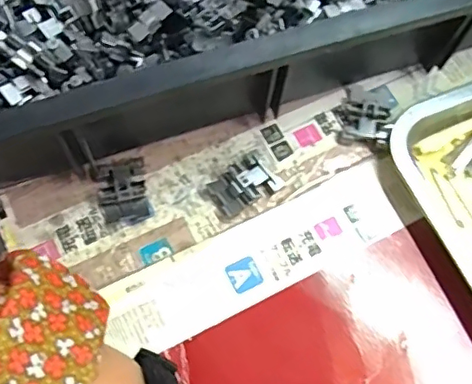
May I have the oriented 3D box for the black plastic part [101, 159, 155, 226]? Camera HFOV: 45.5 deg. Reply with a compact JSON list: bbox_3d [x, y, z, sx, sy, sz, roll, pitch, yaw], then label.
[{"bbox_3d":[-0.073,-0.001,0.365,0.030,0.014,0.044,-12,69,-8],"label":"black plastic part"}]

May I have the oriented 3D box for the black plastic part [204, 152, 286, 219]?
[{"bbox_3d":[0.006,-0.007,0.370,0.042,0.014,0.029,-32,73,-15],"label":"black plastic part"}]

